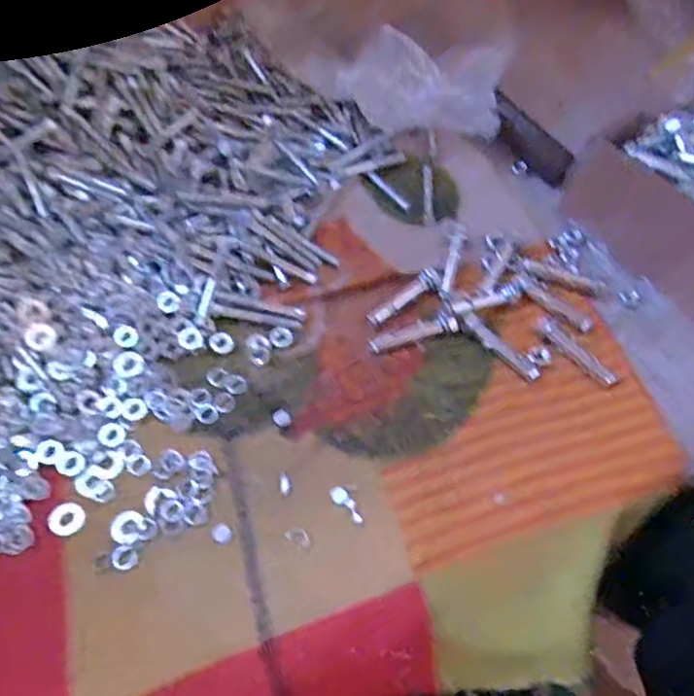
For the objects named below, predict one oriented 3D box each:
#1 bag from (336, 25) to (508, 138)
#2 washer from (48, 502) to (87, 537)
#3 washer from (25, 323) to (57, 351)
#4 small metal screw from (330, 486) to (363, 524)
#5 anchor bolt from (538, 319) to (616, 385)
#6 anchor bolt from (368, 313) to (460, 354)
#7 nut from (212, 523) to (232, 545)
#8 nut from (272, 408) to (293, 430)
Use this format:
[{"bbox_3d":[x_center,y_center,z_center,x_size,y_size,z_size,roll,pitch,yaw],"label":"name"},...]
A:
[{"bbox_3d":[0.054,-0.186,0.403,0.114,0.072,0.031,8,59,3],"label":"bag"},{"bbox_3d":[-0.149,0.090,0.291,0.018,0.004,0.017,1,64,-2],"label":"washer"},{"bbox_3d":[-0.186,-0.007,0.334,0.019,0.004,0.016,23,65,8],"label":"washer"},{"bbox_3d":[0.000,0.084,0.294,0.008,0.004,0.023,-35,70,-18],"label":"small metal screw"},{"bbox_3d":[0.143,0.002,0.342,0.011,0.005,0.056,-34,70,-18],"label":"anchor bolt"},{"bbox_3d":[0.042,-0.010,0.346,0.057,0.008,0.011,-14,65,-10],"label":"anchor bolt"},{"bbox_3d":[-0.065,0.097,0.286,0.011,0.004,0.010,1,64,-2],"label":"nut"},{"bbox_3d":[-0.037,0.041,0.319,0.010,0.004,0.013,-21,67,-13],"label":"nut"}]

